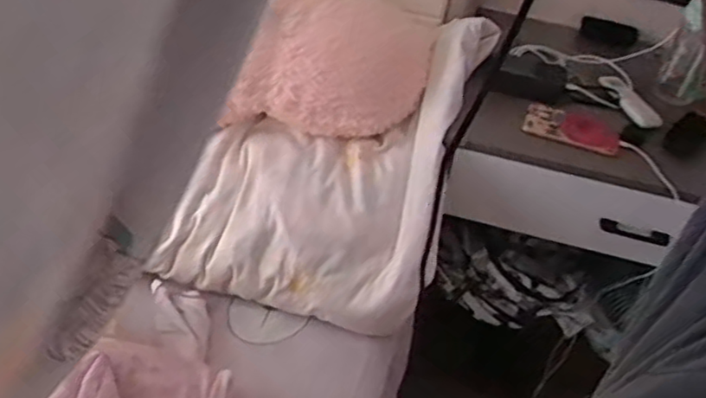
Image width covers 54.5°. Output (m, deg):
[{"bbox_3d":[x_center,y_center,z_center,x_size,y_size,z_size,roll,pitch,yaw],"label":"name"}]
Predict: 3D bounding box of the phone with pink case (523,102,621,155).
[{"bbox_3d":[0.380,-0.124,1.188,0.167,0.006,0.084,17,52,-2],"label":"phone with pink case"}]

